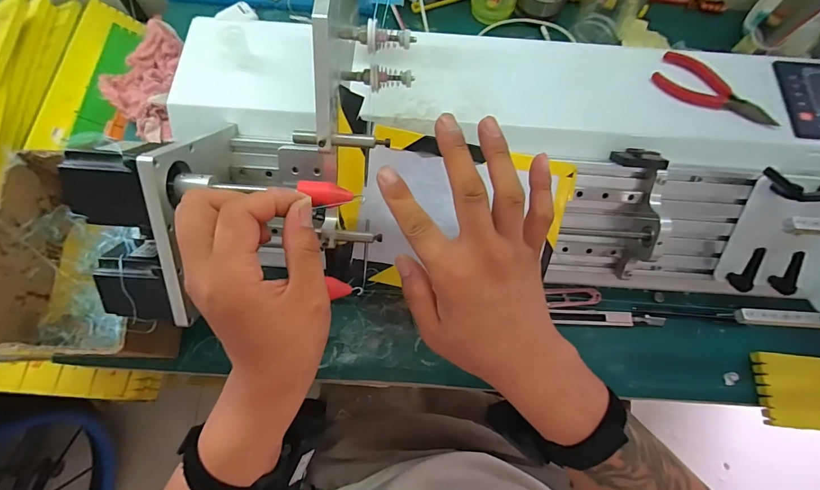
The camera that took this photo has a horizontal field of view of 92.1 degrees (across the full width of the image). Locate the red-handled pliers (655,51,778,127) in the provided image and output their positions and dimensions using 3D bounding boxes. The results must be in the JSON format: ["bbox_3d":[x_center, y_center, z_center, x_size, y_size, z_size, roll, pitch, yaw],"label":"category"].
[{"bbox_3d":[0.304,-0.151,0.392,0.120,0.010,0.043,31,72,8],"label":"red-handled pliers"}]

